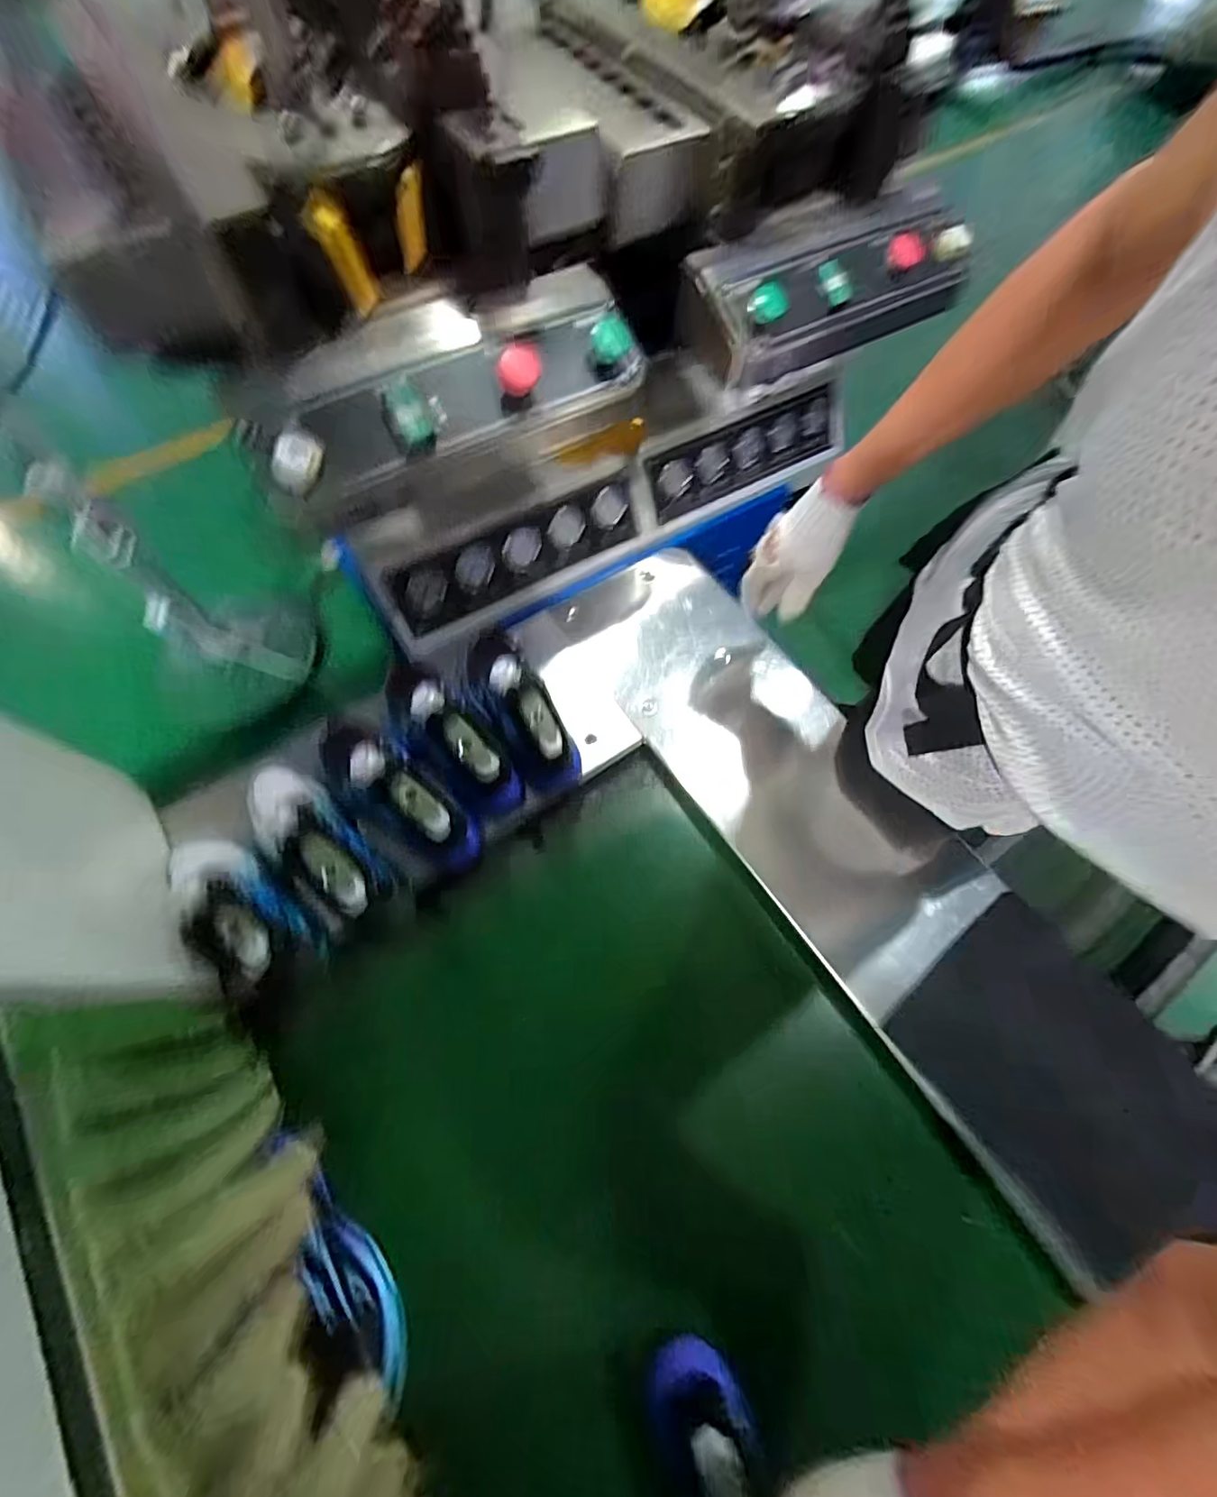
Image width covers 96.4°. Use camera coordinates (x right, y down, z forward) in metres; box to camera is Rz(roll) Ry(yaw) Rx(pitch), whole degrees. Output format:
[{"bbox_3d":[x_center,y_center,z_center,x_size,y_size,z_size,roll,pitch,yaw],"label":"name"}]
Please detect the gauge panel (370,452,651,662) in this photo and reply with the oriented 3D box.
[{"bbox_3d":[-0.127,-0.305,0.853,0.451,0.137,0.032,-31,37,-13],"label":"gauge panel"}]

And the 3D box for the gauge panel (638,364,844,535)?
[{"bbox_3d":[0.247,-0.529,0.962,0.468,0.171,0.029,-29,37,-14],"label":"gauge panel"}]

